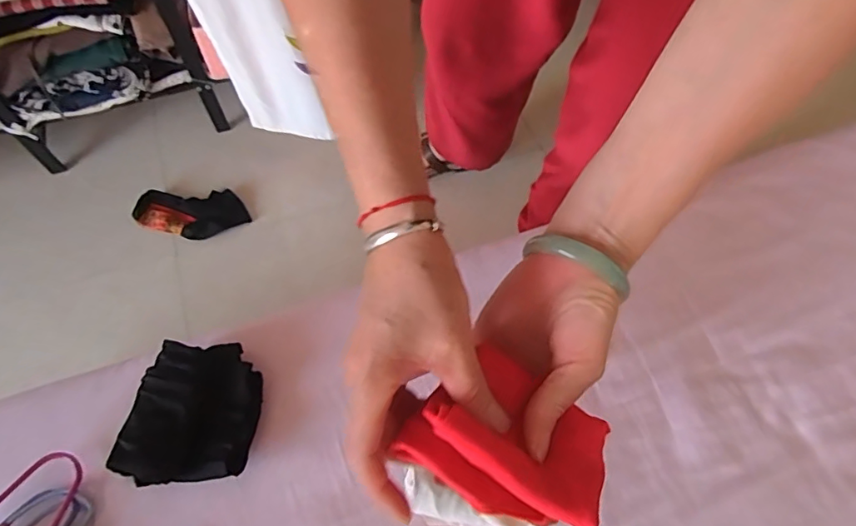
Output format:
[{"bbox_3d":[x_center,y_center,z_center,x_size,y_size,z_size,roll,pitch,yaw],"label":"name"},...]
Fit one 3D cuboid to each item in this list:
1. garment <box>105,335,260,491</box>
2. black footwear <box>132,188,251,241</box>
[{"bbox_3d":[-0.182,0.113,0.403,0.098,0.033,0.102,-3,61,-3],"label":"garment"},{"bbox_3d":[-0.479,-0.099,1.053,0.225,0.017,0.107,-2,60,-2],"label":"black footwear"}]

